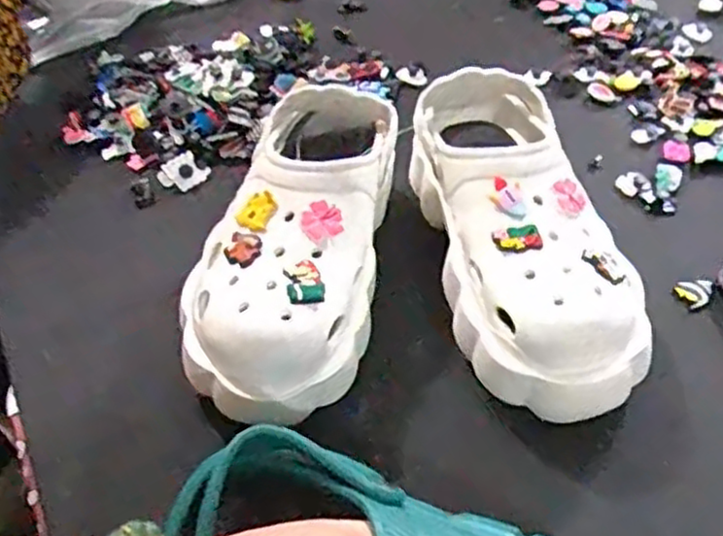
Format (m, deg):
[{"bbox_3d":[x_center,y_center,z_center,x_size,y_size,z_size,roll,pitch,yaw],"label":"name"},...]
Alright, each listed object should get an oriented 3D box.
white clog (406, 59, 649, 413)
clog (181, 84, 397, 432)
[{"bbox_3d":[0.104,-0.026,0.504,0.104,0.095,0.253,-9,48,-7],"label":"white clog"},{"bbox_3d":[-0.043,-0.017,0.498,0.117,0.091,0.249,11,49,10],"label":"clog"}]

